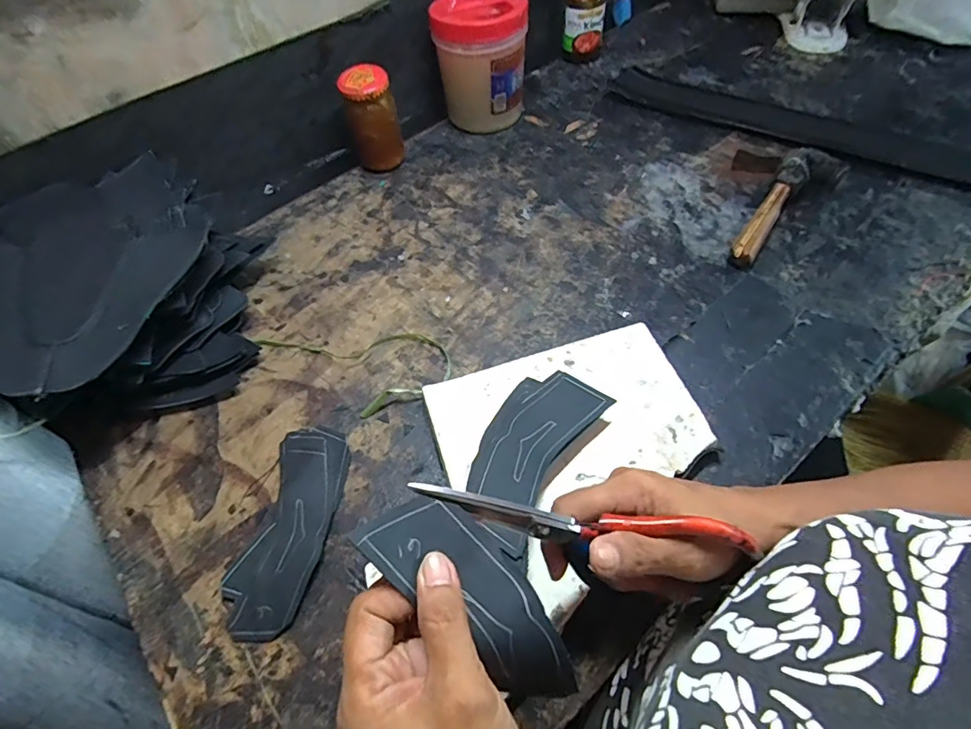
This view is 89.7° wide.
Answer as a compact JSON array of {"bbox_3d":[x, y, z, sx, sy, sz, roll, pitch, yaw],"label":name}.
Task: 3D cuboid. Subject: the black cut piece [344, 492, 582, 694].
[{"bbox_3d":[-0.003,0.106,0.230,0.116,0.012,0.046,42,58,4],"label":"black cut piece"}]

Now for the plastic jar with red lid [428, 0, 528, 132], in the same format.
[{"bbox_3d":[-0.003,-0.402,0.656,0.118,0.142,0.103,-3,57,3],"label":"plastic jar with red lid"}]

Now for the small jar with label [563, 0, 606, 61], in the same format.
[{"bbox_3d":[0.147,-0.516,0.726,0.060,0.117,0.052,11,59,11],"label":"small jar with label"}]

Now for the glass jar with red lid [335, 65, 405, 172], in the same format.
[{"bbox_3d":[-0.142,-0.310,0.623,0.063,0.116,0.065,-2,58,3],"label":"glass jar with red lid"}]

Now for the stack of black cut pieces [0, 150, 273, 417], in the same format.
[{"bbox_3d":[-0.352,-0.073,0.483,0.246,0.125,0.241,38,68,24],"label":"stack of black cut pieces"}]

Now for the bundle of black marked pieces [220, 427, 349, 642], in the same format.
[{"bbox_3d":[-0.162,0.131,0.404,0.065,0.012,0.168,7,58,9],"label":"bundle of black marked pieces"}]

